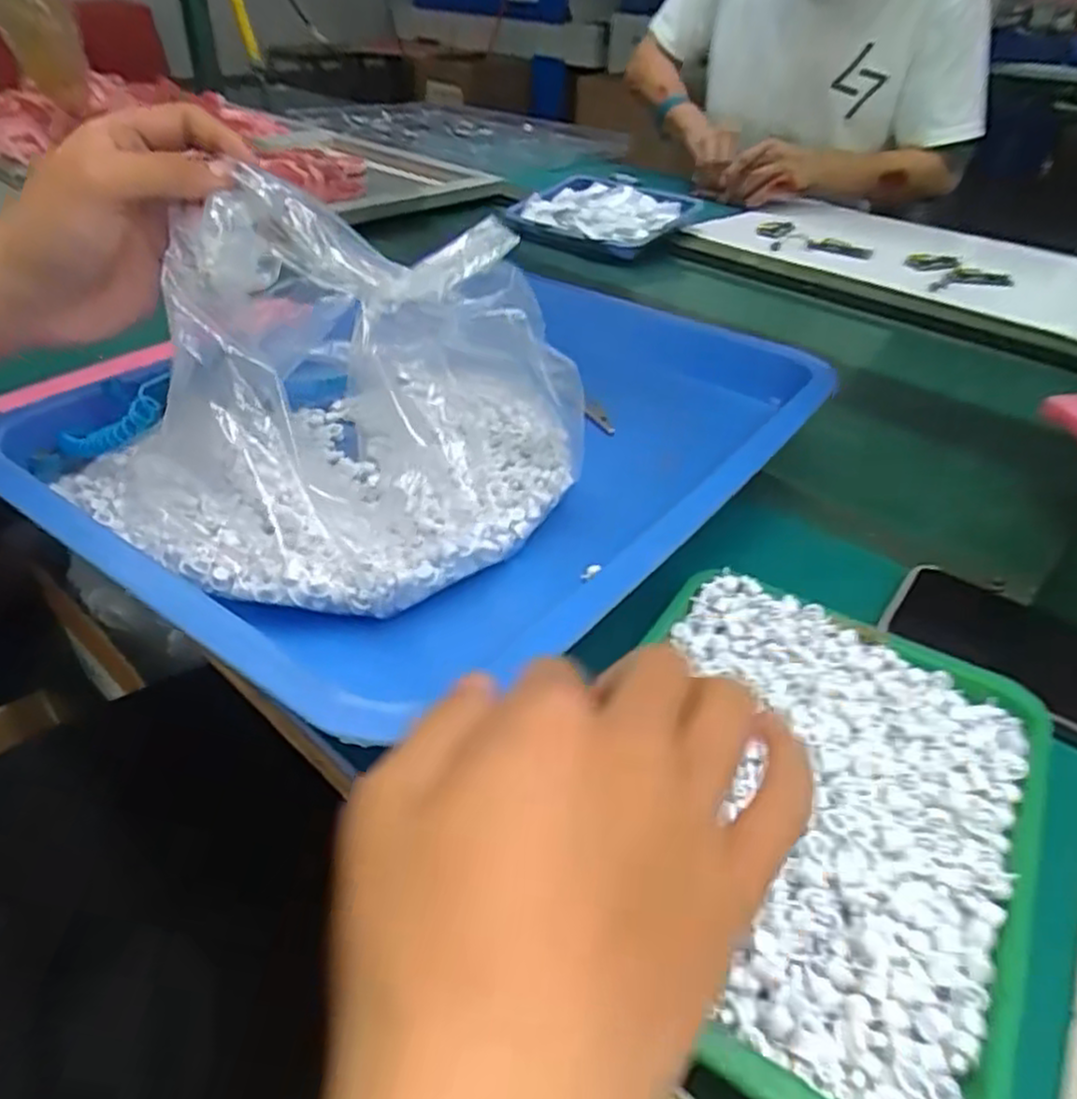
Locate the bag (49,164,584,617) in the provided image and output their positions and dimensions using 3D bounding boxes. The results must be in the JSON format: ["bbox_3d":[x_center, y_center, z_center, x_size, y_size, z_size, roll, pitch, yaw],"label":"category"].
[{"bbox_3d":[-0.093,-0.092,0.373,0.206,0.138,0.211,26,44,27],"label":"bag"}]

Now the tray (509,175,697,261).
[{"bbox_3d":[0.083,-0.443,0.987,0.219,0.037,0.185,22,42,23],"label":"tray"}]

